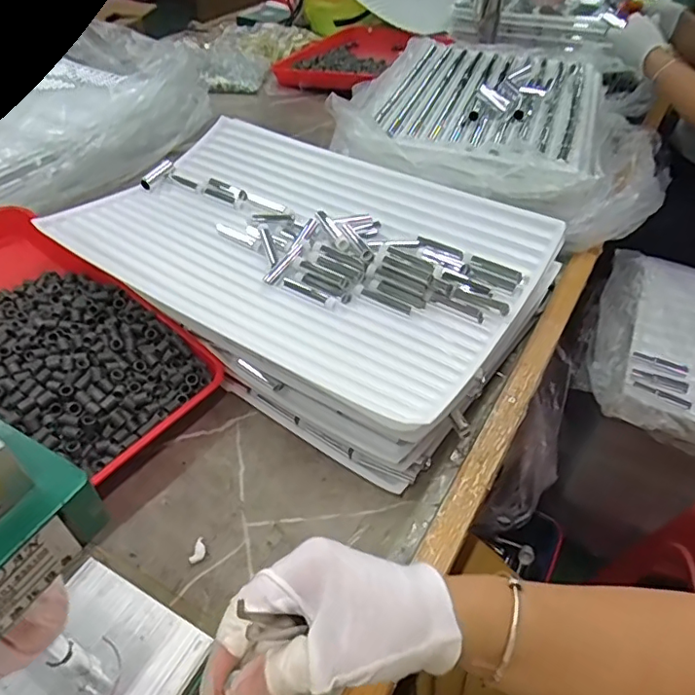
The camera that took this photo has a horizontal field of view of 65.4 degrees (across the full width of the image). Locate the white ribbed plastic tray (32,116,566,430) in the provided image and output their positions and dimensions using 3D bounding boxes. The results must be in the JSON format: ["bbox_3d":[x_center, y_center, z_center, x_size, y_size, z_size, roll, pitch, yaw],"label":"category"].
[{"bbox_3d":[-0.055,-0.121,0.592,0.481,0.039,0.324,27,49,24],"label":"white ribbed plastic tray"}]

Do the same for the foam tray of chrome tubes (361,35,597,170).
[{"bbox_3d":[0.218,-0.417,0.865,0.353,0.034,0.435,15,46,14],"label":"foam tray of chrome tubes"}]

